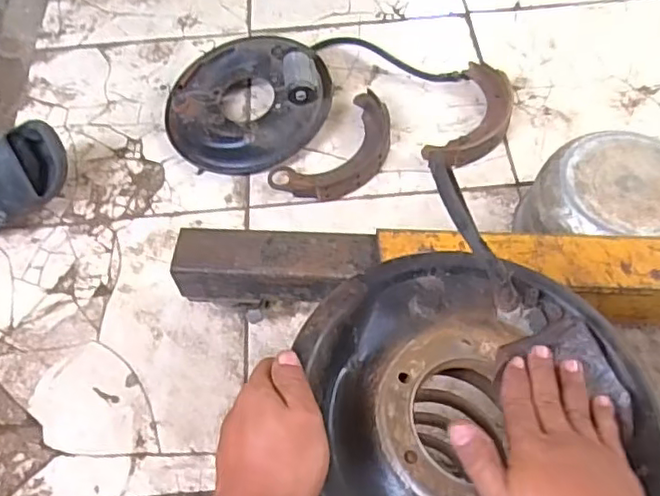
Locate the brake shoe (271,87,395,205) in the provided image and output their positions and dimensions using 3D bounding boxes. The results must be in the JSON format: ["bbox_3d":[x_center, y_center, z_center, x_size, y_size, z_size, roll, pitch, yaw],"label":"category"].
[{"bbox_3d":[0.022,-0.147,0.970,0.121,0.033,0.228,38,69,23],"label":"brake shoe"}]

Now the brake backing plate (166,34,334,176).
[{"bbox_3d":[-0.137,-0.244,1.007,0.257,0.090,0.251,-2,59,3],"label":"brake backing plate"}]

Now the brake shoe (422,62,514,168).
[{"bbox_3d":[0.233,-0.207,0.994,0.104,0.033,0.226,23,64,17],"label":"brake shoe"}]

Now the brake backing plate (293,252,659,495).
[{"bbox_3d":[0.110,0.114,0.430,0.241,0.046,0.258,-2,59,3],"label":"brake backing plate"}]

